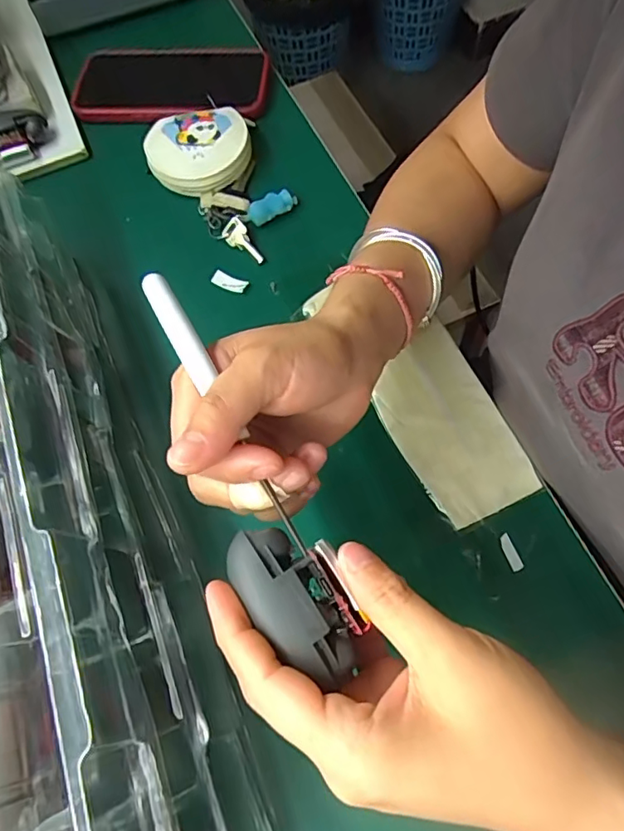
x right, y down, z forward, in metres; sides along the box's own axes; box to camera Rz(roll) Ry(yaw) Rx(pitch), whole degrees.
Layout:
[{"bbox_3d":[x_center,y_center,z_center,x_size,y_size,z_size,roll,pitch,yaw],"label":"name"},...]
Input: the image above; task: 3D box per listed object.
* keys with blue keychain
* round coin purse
[{"bbox_3d":[-0.051,-0.159,0.414,0.072,0.017,0.064,31,72,17],"label":"keys with blue keychain"},{"bbox_3d":[-0.089,-0.210,0.430,0.082,0.031,0.071,-12,65,-1],"label":"round coin purse"}]

